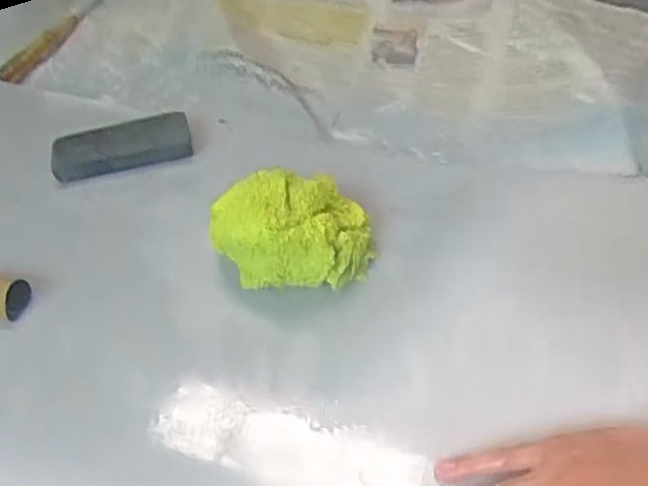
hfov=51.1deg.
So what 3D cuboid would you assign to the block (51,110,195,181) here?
[{"bbox_3d":[-0.201,-0.094,0.671,0.134,0.054,0.031,-10,33,-11],"label":"block"}]

